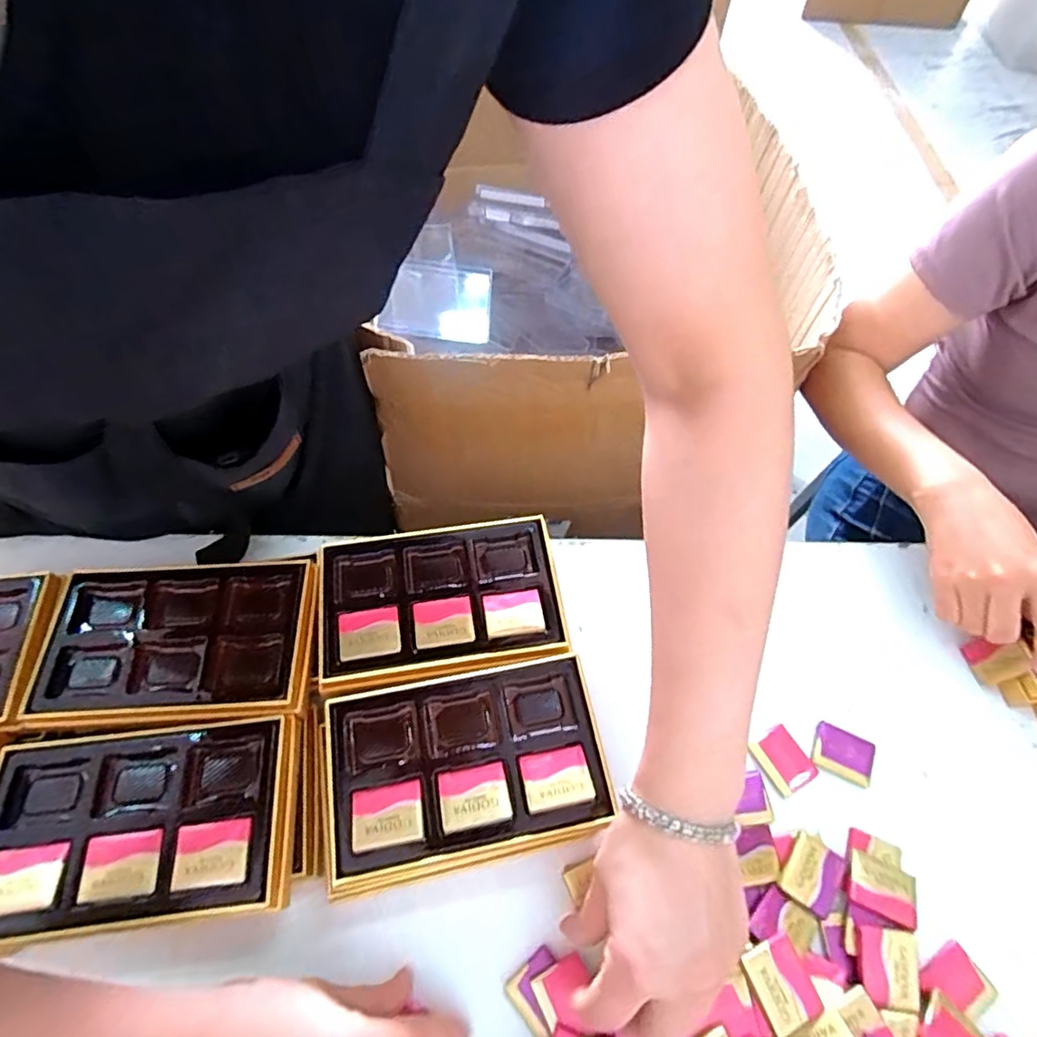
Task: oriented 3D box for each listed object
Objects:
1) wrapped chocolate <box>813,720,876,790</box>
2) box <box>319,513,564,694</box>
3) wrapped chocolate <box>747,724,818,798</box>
[{"bbox_3d":[0.228,0.165,0.414,0.037,0.009,0.033,24,62,12],"label":"wrapped chocolate"},{"bbox_3d":[-0.056,0.057,0.412,0.164,0.023,0.104,-7,60,-6],"label":"box"},{"bbox_3d":[0.183,0.168,0.409,0.031,0.005,0.038,-24,63,-15],"label":"wrapped chocolate"}]

